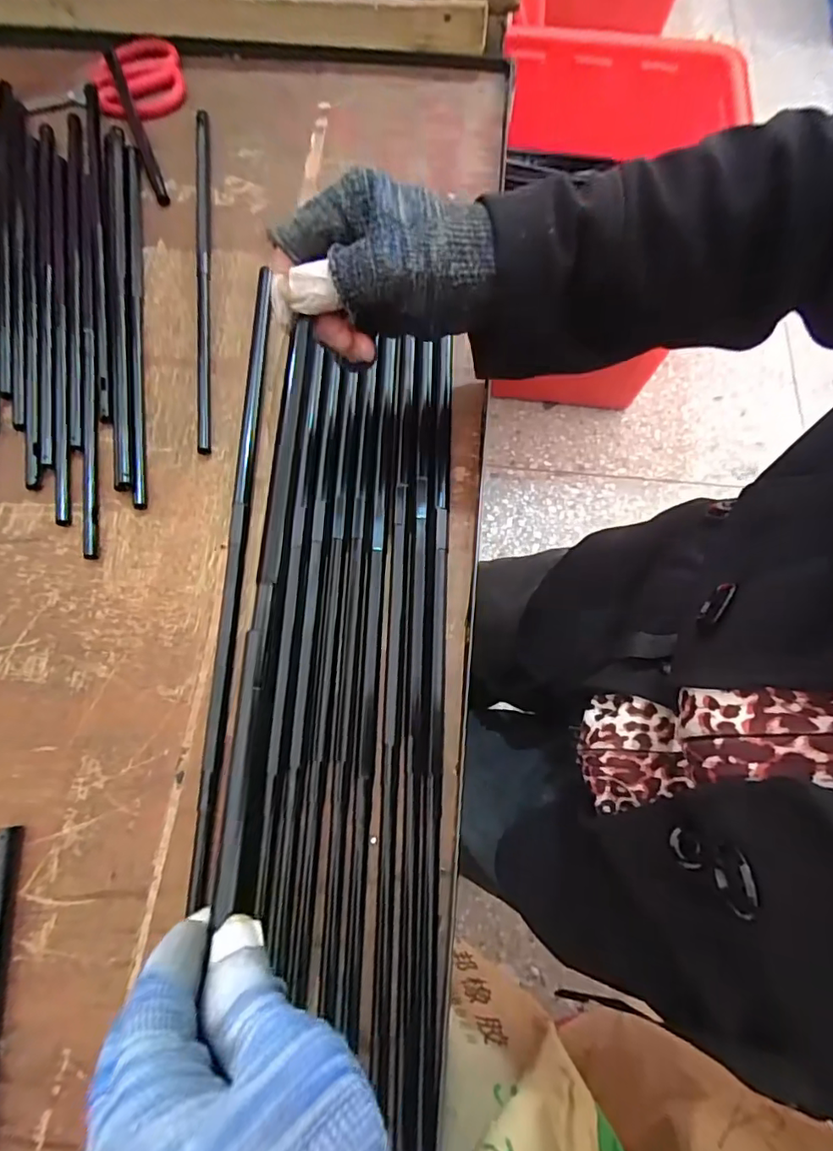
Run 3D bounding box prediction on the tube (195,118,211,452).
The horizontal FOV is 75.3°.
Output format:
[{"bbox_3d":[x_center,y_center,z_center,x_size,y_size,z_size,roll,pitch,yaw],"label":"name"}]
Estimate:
[{"bbox_3d":[-0.166,-0.239,0.417,0.012,0.013,0.328,-7,71,-3],"label":"tube"}]

